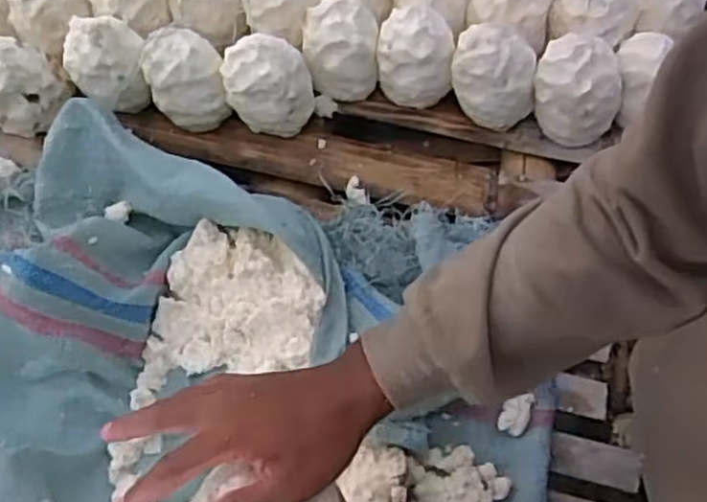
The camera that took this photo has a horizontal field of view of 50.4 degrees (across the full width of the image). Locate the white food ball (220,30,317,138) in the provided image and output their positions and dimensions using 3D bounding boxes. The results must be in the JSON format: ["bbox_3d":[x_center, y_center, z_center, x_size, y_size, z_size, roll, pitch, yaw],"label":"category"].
[{"bbox_3d":[-0.091,-0.179,0.808,0.090,0.098,0.076,-23,68,-8],"label":"white food ball"}]

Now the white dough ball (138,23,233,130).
[{"bbox_3d":[-0.182,-0.186,0.817,0.078,0.082,0.078,-1,66,2],"label":"white dough ball"}]

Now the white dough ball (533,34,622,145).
[{"bbox_3d":[0.239,-0.175,0.795,0.093,0.097,0.084,9,67,6],"label":"white dough ball"}]

